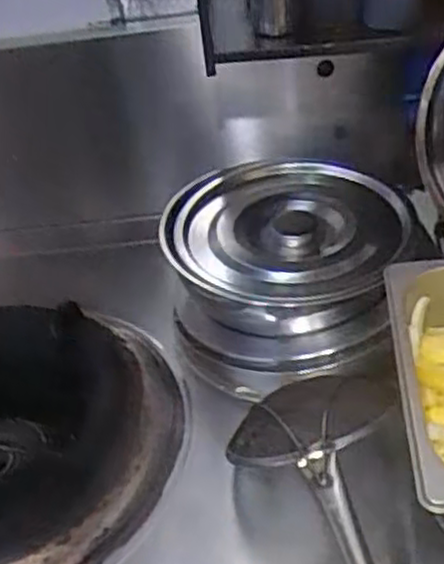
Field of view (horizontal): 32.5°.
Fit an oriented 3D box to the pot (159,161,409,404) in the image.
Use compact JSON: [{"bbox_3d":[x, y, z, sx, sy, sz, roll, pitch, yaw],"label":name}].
[{"bbox_3d":[0.073,-0.019,0.901,0.258,0.112,0.305,5,41,15],"label":"pot"}]

